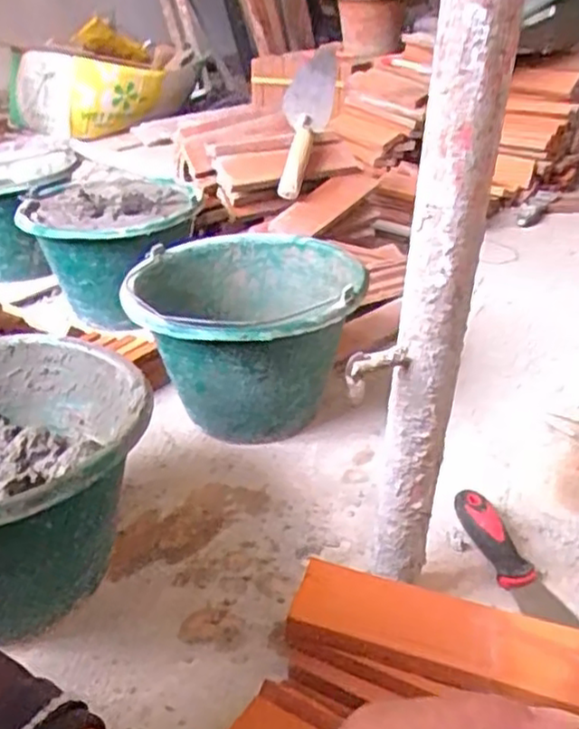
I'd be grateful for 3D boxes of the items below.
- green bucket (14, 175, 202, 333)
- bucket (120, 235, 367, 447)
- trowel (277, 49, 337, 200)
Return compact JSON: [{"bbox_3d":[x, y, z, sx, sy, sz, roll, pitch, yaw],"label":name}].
[{"bbox_3d":[-0.260,-0.177,1.077,0.258,0.157,0.278,-1,30,1],"label":"green bucket"},{"bbox_3d":[-0.050,-0.028,0.834,0.241,0.183,0.270,2,30,6],"label":"bucket"},{"bbox_3d":[0.020,-0.402,1.183,0.078,0.084,0.288,8,67,16],"label":"trowel"}]

